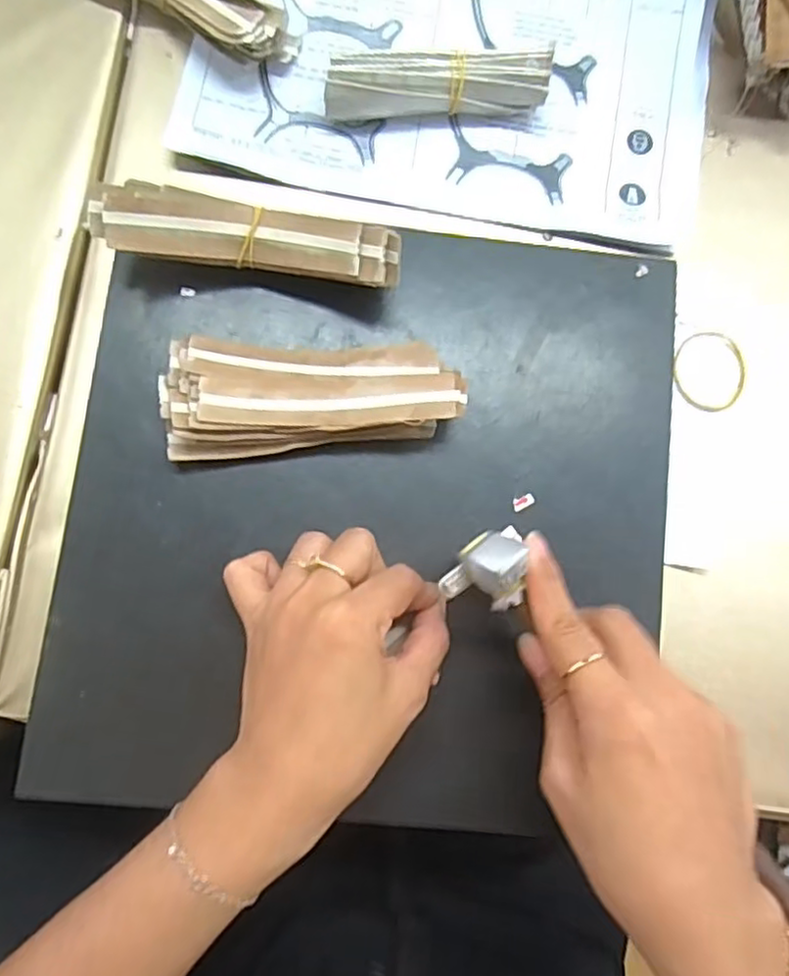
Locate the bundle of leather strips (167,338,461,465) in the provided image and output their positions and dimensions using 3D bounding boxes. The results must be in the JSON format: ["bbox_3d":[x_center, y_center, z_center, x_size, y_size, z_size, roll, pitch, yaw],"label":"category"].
[{"bbox_3d":[-0.040,-0.047,0.328,0.140,0.028,0.056,-3,83,-5],"label":"bundle of leather strips"}]

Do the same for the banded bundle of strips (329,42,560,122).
[{"bbox_3d":[0.024,-0.228,0.376,0.123,0.032,0.031,-3,83,-5],"label":"banded bundle of strips"}]

